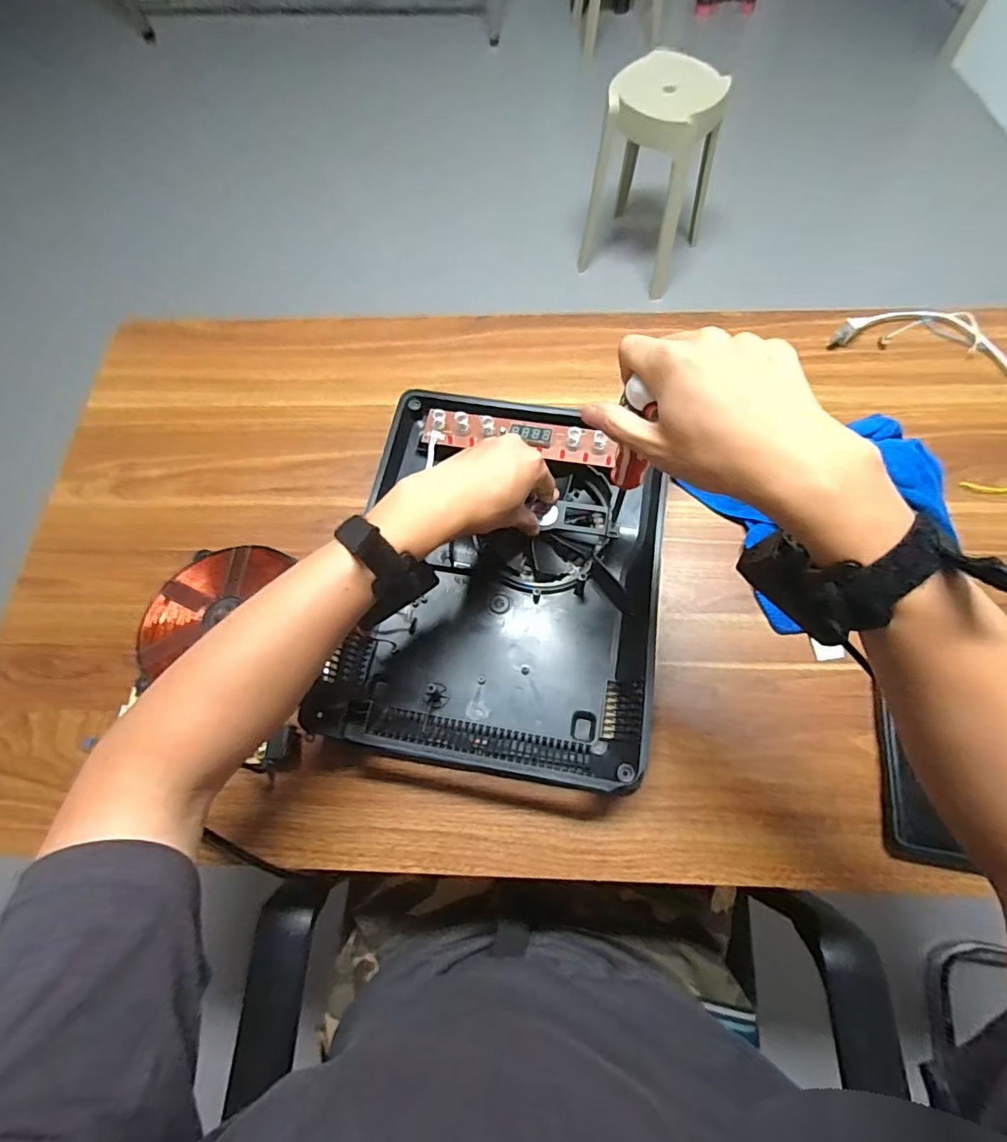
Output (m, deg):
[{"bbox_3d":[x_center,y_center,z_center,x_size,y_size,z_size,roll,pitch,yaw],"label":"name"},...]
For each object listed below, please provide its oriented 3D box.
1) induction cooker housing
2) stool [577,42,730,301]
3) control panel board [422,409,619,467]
[{"bbox_3d":[0.001,-0.001,0.490,0.266,0.049,0.336,10,69,7],"label":"induction cooker housing"},{"bbox_3d":[0.393,-1.049,1.435,0.277,0.428,0.293,26,71,12],"label":"stool"},{"bbox_3d":[0.016,-0.129,0.520,0.183,0.016,0.037,8,69,6],"label":"control panel board"}]

